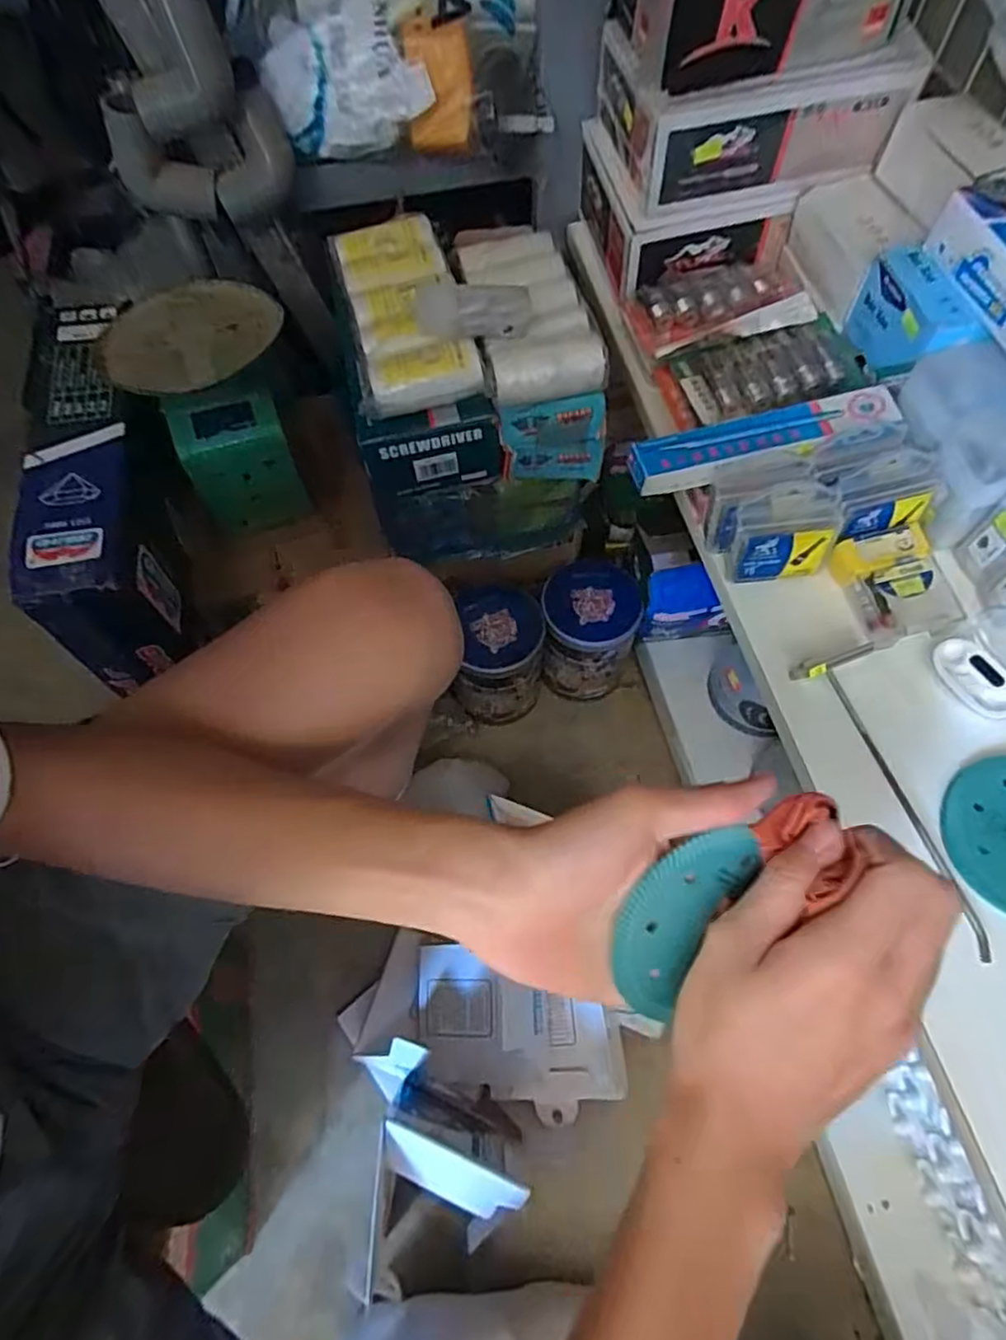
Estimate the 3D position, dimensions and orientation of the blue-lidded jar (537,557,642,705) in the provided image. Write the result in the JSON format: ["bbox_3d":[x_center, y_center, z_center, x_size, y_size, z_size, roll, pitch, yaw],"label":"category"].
[{"bbox_3d":[0.103,-0.044,0.806,0.111,0.161,0.113,-1,64,1],"label":"blue-lidded jar"}]

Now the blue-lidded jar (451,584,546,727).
[{"bbox_3d":[-0.005,-0.015,0.782,0.098,0.160,0.106,-1,64,1],"label":"blue-lidded jar"}]

